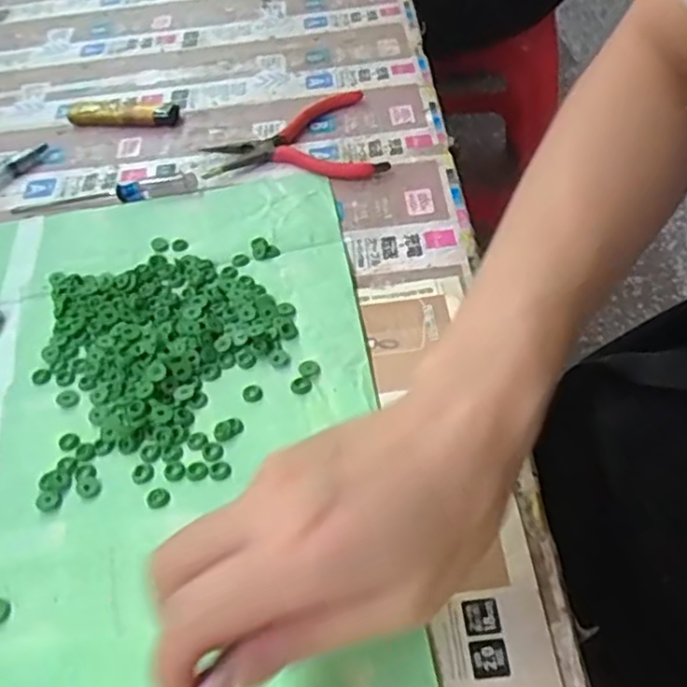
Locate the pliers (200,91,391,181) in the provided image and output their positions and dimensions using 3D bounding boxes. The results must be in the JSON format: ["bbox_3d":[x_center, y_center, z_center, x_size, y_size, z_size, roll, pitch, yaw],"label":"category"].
[{"bbox_3d":[-0.036,-0.135,0.461,0.114,0.008,0.099,-12,49,-4],"label":"pliers"}]

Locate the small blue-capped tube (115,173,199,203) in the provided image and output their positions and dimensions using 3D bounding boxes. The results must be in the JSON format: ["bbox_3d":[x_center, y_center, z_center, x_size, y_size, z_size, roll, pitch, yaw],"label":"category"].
[{"bbox_3d":[-0.118,-0.097,0.436,0.051,0.011,0.012,-5,49,1],"label":"small blue-capped tube"}]

